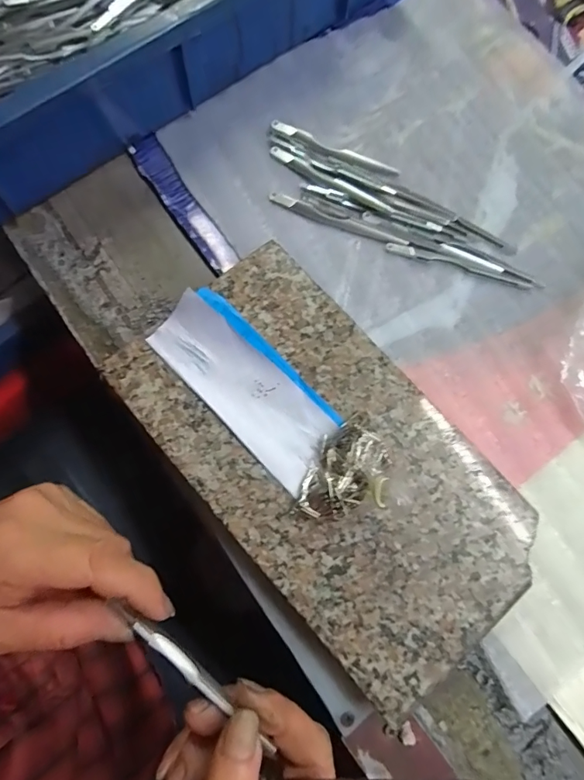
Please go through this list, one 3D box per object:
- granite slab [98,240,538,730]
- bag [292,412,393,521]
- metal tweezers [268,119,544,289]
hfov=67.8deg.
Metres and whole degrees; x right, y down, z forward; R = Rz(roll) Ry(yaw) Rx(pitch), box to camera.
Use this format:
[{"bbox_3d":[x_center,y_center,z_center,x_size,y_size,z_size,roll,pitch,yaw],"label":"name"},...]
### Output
[{"bbox_3d":[0.019,0.038,0.256,0.131,0.031,0.237,-41,80,-10],"label":"granite slab"},{"bbox_3d":[0.030,0.045,0.230,0.038,0.019,0.055,26,77,5],"label":"bag"},{"bbox_3d":[0.073,-0.130,0.311,0.208,0.009,0.063,26,77,5],"label":"metal tweezers"}]

